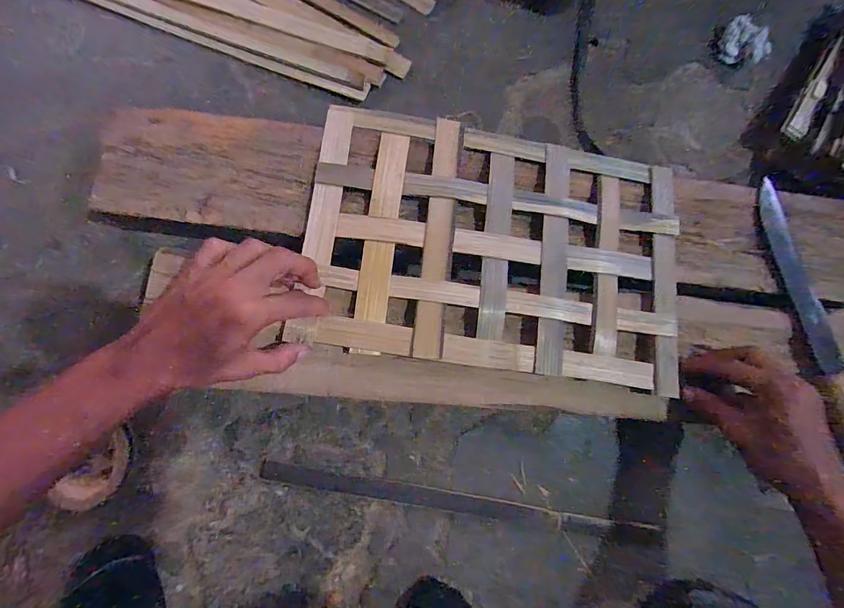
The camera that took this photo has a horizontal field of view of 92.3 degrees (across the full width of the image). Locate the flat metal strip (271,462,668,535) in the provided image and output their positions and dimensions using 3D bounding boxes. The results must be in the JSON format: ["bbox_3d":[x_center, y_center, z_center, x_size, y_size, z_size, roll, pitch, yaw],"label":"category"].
[{"bbox_3d":[0.044,0.203,0.411,0.402,0.007,0.019,11,84,-3],"label":"flat metal strip"}]

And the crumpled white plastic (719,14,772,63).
[{"bbox_3d":[0.382,-0.312,0.479,0.043,0.022,0.055,7,84,-4],"label":"crumpled white plastic"}]

